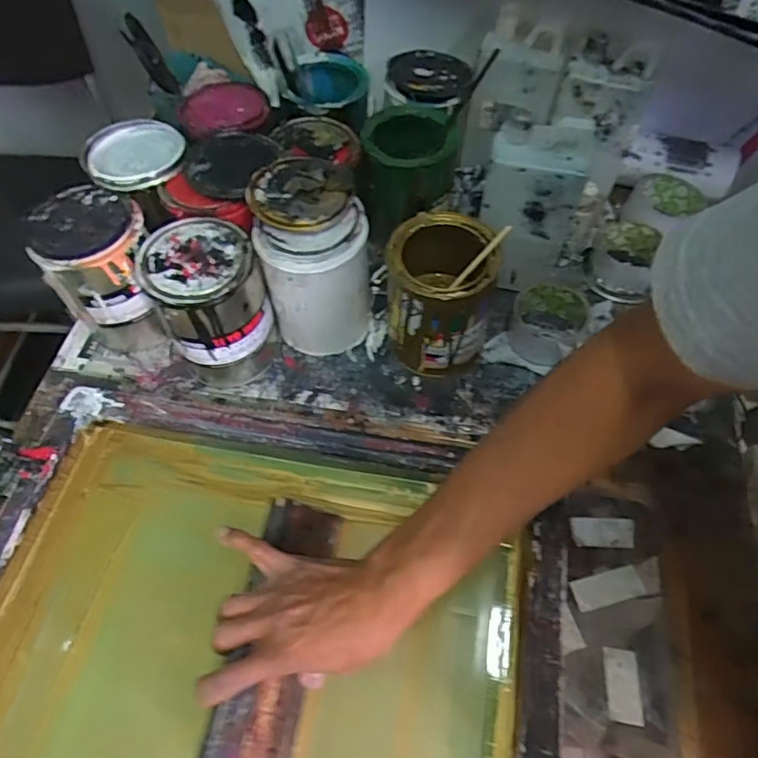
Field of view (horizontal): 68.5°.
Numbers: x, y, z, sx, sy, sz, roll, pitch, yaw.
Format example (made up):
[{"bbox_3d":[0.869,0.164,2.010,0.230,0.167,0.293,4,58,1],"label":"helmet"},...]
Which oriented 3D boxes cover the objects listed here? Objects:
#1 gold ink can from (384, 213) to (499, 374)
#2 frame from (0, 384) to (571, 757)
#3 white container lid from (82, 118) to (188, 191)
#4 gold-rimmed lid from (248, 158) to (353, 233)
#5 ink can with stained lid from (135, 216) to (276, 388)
[{"bbox_3d":[0.063,-0.084,0.584,0.105,0.139,0.111,-3,59,0],"label":"gold ink can"},{"bbox_3d":[-0.109,0.223,0.465,0.500,0.040,0.404,9,60,7],"label":"frame"},{"bbox_3d":[-0.263,-0.249,0.596,0.105,0.016,0.122,-13,59,-8],"label":"white container lid"},{"bbox_3d":[-0.078,-0.182,0.533,0.093,0.020,0.084,15,59,10],"label":"gold-rimmed lid"},{"bbox_3d":[-0.167,-0.075,0.581,0.101,0.147,0.106,-1,59,1],"label":"ink can with stained lid"}]

